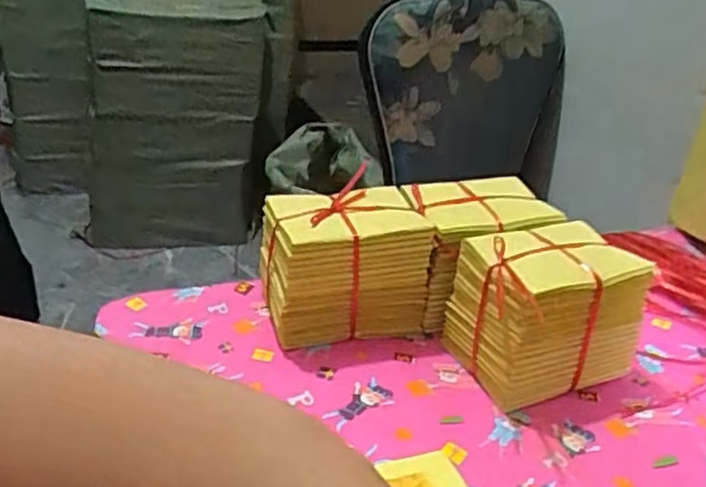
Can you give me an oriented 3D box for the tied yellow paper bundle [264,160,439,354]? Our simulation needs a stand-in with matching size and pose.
[{"bbox_3d":[-0.012,0.024,0.778,0.164,0.136,0.110,-5,30,-17],"label":"tied yellow paper bundle"}]

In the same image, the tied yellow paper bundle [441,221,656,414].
[{"bbox_3d":[0.199,0.070,0.735,0.160,0.140,0.130,-9,31,-24],"label":"tied yellow paper bundle"}]

